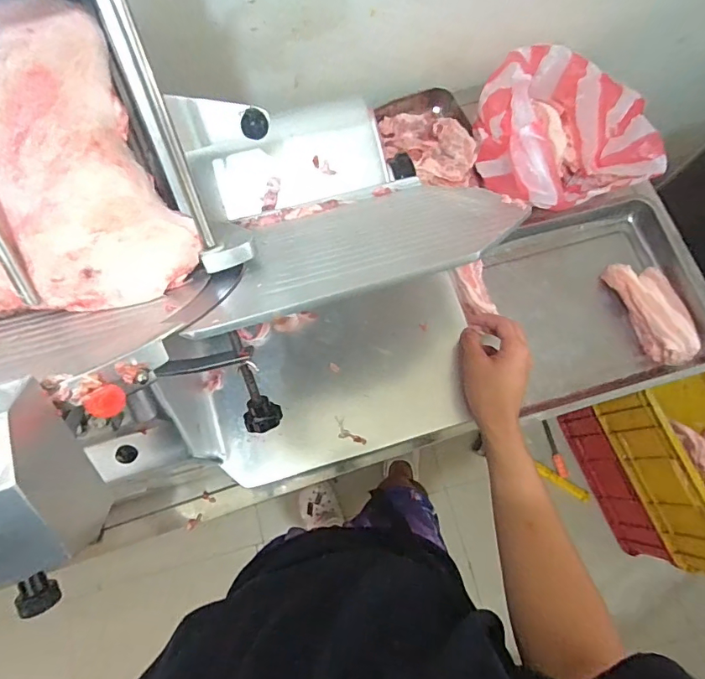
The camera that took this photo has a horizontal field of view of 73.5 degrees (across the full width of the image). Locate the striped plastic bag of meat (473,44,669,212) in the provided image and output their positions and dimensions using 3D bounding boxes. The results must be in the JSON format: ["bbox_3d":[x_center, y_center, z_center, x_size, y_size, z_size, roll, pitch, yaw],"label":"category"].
[{"bbox_3d":[0.382,-0.378,0.830,0.312,0.189,0.287,-14,75,-5],"label":"striped plastic bag of meat"}]

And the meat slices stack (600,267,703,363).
[{"bbox_3d":[0.536,-0.052,0.835,0.104,0.034,0.197,-23,76,-7],"label":"meat slices stack"}]

